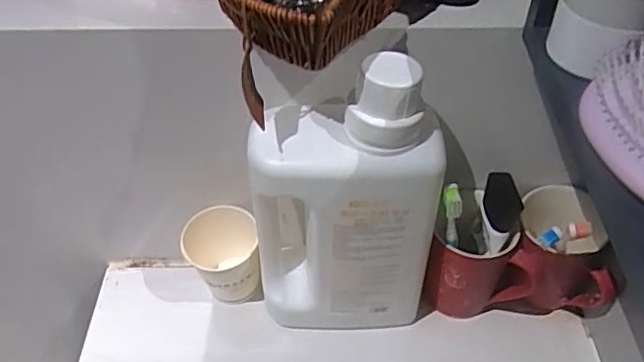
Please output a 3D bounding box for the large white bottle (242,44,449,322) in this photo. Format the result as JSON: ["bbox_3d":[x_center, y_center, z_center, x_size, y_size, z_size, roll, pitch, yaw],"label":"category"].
[{"bbox_3d":[0.016,0.023,0.535,0.154,0.286,0.089,0,46,0],"label":"large white bottle"}]

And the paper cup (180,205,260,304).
[{"bbox_3d":[-0.099,0.081,0.608,0.070,0.105,0.066,0,46,0],"label":"paper cup"}]

